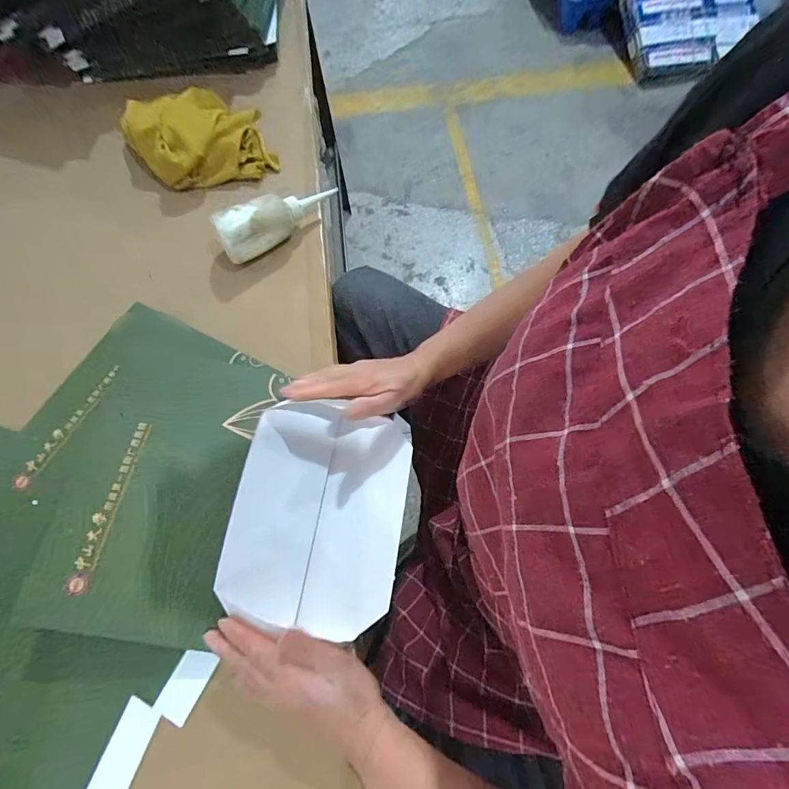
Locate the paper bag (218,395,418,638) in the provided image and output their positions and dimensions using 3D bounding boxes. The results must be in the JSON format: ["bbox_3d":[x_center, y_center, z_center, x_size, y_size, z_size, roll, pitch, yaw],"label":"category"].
[{"bbox_3d":[-0.071,0.111,0.392,0.159,0.023,0.202,14,62,-11],"label":"paper bag"}]

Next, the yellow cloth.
[{"bbox_3d":[-0.279,-0.364,0.567,0.179,0.051,0.149,-22,69,-7],"label":"yellow cloth"}]

